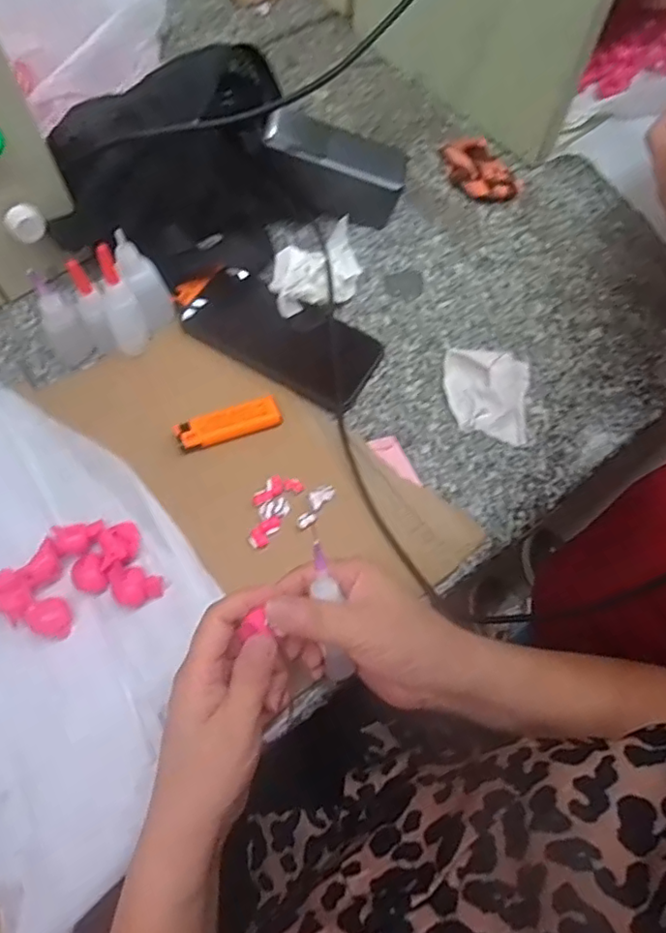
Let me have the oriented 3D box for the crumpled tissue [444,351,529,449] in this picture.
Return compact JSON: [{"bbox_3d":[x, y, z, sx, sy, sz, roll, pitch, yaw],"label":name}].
[{"bbox_3d":[0.126,-0.061,0.476,0.068,0.018,0.075,10,66,3],"label":"crumpled tissue"}]

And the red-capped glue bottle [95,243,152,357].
[{"bbox_3d":[-0.163,-0.125,0.444,0.026,0.085,0.031,-24,69,-11],"label":"red-capped glue bottle"}]

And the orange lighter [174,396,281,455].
[{"bbox_3d":[-0.079,-0.032,0.446,0.078,0.011,0.026,-18,68,-9],"label":"orange lighter"}]

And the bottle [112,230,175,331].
[{"bbox_3d":[-0.146,-0.144,0.454,0.029,0.081,0.027,-19,68,-10],"label":"bottle"}]

